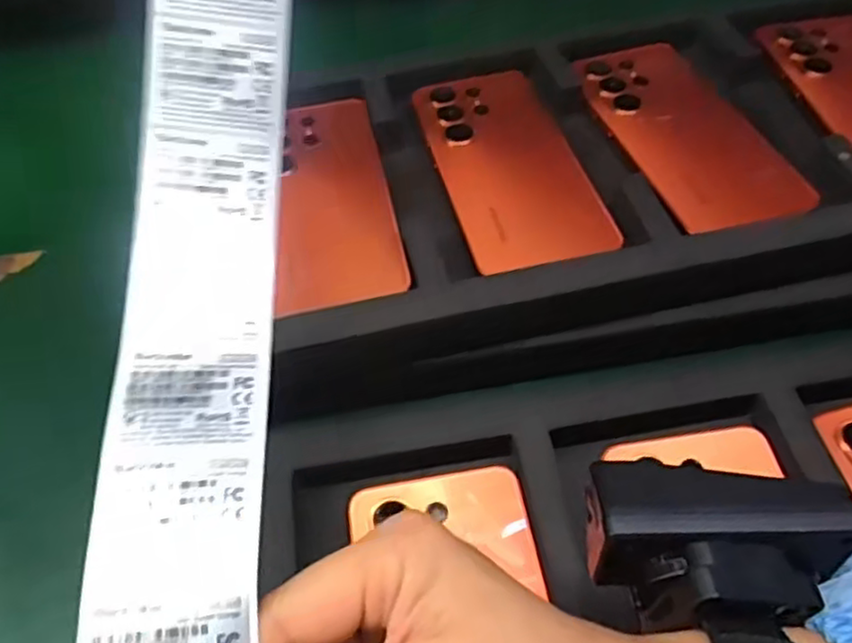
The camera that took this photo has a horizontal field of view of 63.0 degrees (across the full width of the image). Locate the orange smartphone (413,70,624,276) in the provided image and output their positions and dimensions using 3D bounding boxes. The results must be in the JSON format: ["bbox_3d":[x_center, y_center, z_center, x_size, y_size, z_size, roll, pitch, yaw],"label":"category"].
[{"bbox_3d":[0.046,-0.091,0.397,0.076,0.008,0.162,-13,51,-6],"label":"orange smartphone"}]

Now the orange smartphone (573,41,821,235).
[{"bbox_3d":[0.149,-0.115,0.405,0.074,0.005,0.169,-15,52,-8],"label":"orange smartphone"}]

